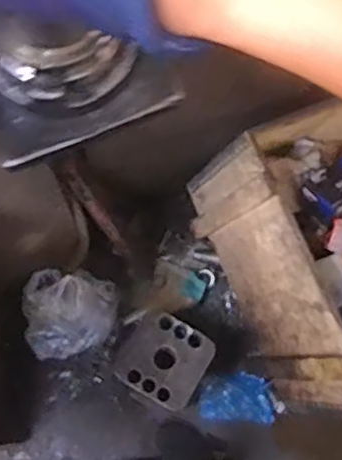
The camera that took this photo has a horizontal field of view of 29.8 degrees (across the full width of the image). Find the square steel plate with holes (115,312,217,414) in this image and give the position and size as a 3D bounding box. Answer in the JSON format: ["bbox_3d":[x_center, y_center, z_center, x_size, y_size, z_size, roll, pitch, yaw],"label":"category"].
[{"bbox_3d":[-0.009,0.269,1.329,0.161,0.026,0.166,31,76,9],"label":"square steel plate with holes"}]

